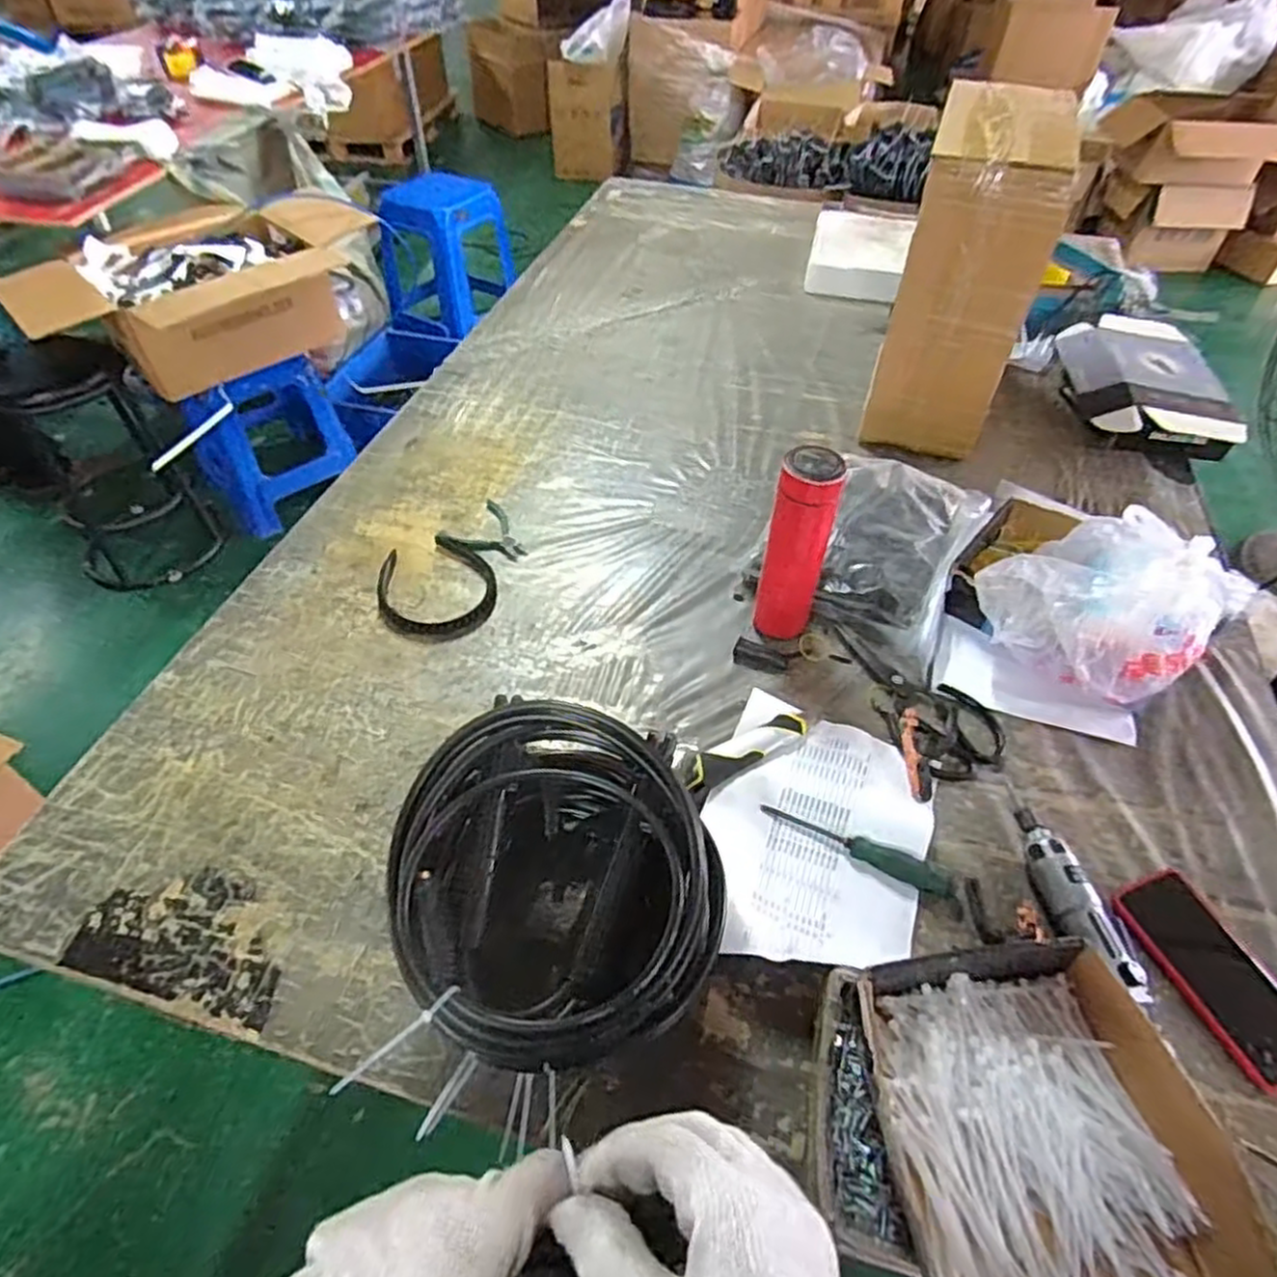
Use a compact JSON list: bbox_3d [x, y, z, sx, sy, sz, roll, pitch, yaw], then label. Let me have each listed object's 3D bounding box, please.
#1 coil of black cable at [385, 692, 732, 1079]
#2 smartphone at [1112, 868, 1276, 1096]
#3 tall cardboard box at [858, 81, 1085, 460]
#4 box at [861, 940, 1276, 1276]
[{"bbox_3d":[-0.065,0.171,0.554,0.236,0.072,0.255,-30,56,-24],"label":"coil of black cable"},{"bbox_3d":[0.498,0.287,0.642,0.071,0.016,0.171,-18,52,-16],"label":"smartphone"},{"bbox_3d":[0.444,-0.490,1.046,0.163,0.413,0.244,14,50,11],"label":"tall cardboard box"},{"bbox_3d":[0.269,0.337,0.487,0.208,0.059,0.253,-3,49,-3],"label":"box"}]

